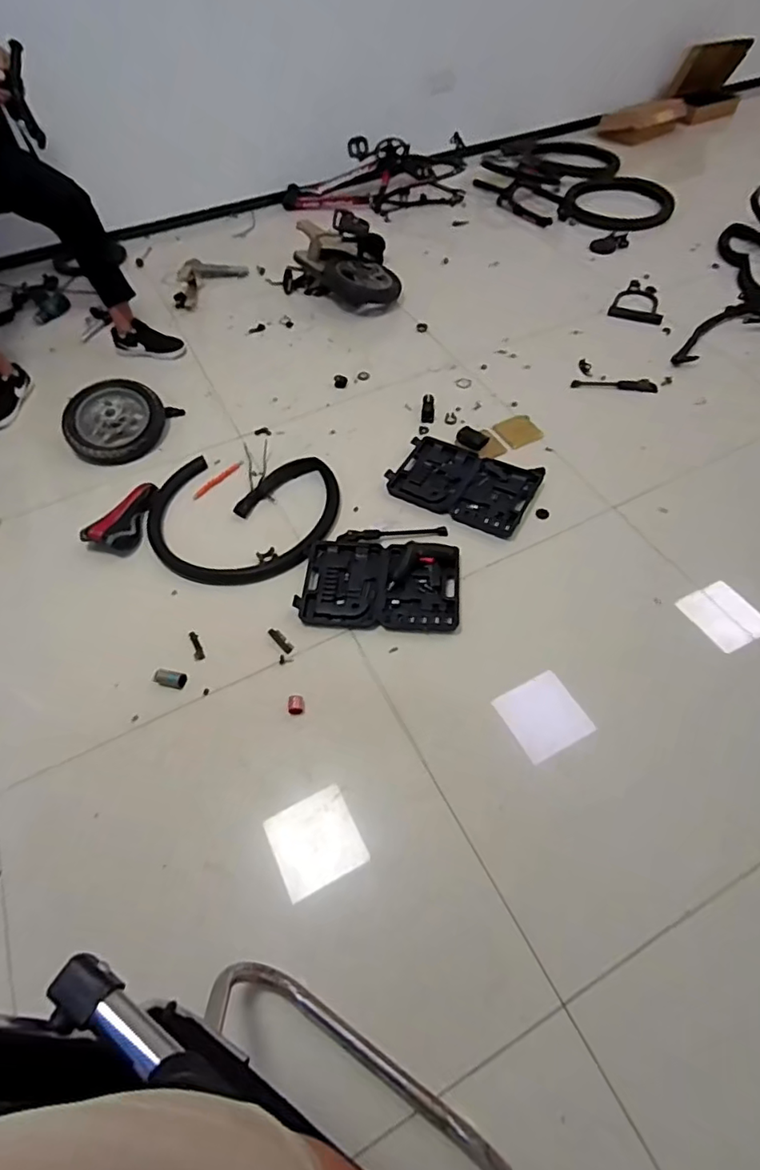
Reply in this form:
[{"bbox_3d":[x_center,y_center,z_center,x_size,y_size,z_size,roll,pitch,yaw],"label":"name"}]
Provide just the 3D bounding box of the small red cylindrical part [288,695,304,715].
[{"bbox_3d":[-0.182,0.261,1.193,0.033,0.025,0.038,-8,55,-4],"label":"small red cylindrical part"}]

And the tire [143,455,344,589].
[{"bbox_3d":[-0.372,-0.190,1.513,0.495,0.029,0.433,0,55,2],"label":"tire"}]

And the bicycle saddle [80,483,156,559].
[{"bbox_3d":[-0.683,-0.186,1.505,0.129,0.064,0.249,25,60,19],"label":"bicycle saddle"}]

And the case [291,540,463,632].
[{"bbox_3d":[0.002,-0.012,1.366,0.388,0.039,0.262,5,56,6],"label":"case"}]

